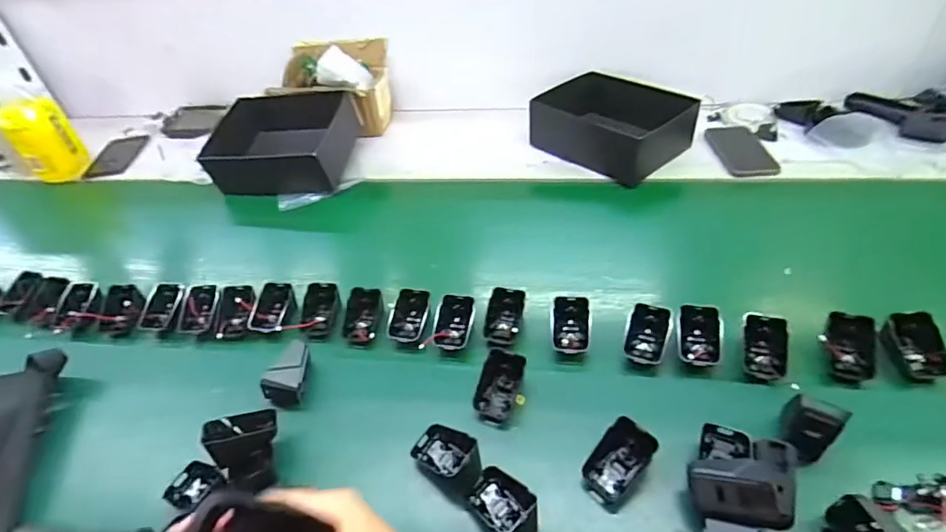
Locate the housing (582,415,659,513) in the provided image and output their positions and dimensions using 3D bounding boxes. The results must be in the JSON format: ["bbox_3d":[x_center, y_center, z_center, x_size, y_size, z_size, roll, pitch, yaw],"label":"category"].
[{"bbox_3d":[0.132,0.181,0.463,0.064,0.048,0.042,-33,48,-27],"label":"housing"}]

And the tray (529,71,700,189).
[{"bbox_3d":[0.235,-0.249,0.894,0.185,0.101,0.264,-32,48,-26],"label":"tray"}]

